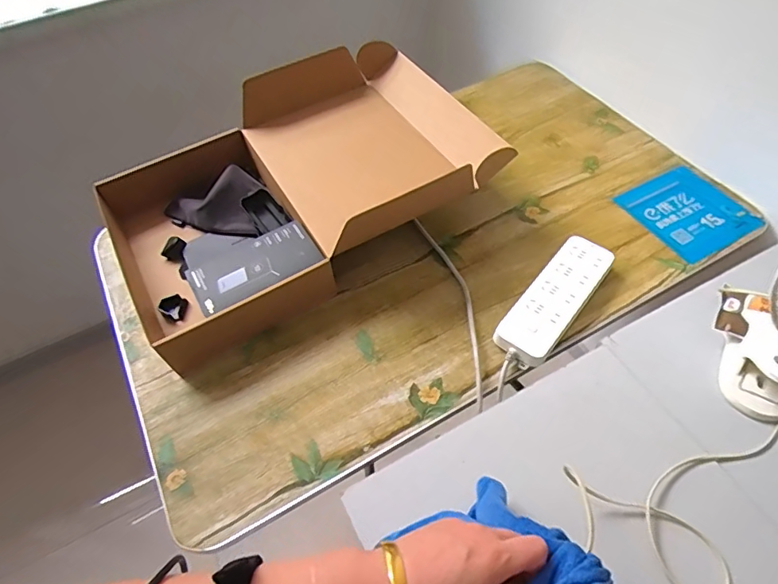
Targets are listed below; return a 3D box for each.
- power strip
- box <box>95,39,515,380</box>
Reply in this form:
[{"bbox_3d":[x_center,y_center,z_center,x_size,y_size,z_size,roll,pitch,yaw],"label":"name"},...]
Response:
[{"bbox_3d":[0.237,0.009,0.707,0.081,0.034,0.231,33,63,23],"label":"power strip"},{"bbox_3d":[-0.138,-0.166,0.788,0.598,0.151,0.359,-29,58,-16],"label":"box"}]

